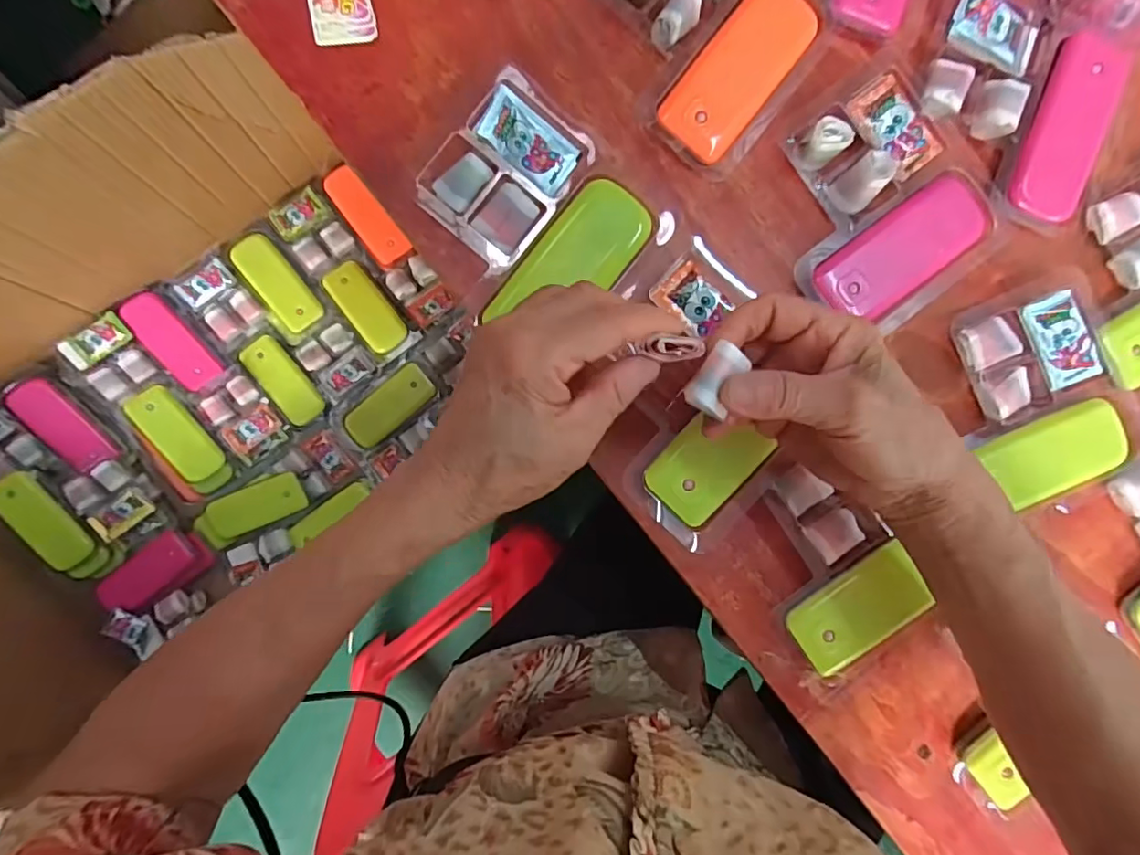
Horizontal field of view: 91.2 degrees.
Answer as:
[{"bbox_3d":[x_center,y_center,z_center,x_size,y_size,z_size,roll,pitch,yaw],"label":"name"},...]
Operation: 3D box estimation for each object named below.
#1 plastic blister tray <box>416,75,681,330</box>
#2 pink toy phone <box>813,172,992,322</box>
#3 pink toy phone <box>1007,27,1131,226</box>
[{"bbox_3d":[-0.035,-0.135,0.299,0.064,0.024,0.086,41,87,-3],"label":"plastic blister tray"},{"bbox_3d":[0.192,-0.102,0.321,0.104,0.009,0.044,-37,93,-4],"label":"pink toy phone"},{"bbox_3d":[0.291,-0.175,0.325,0.044,0.014,0.099,18,89,-4],"label":"pink toy phone"}]

